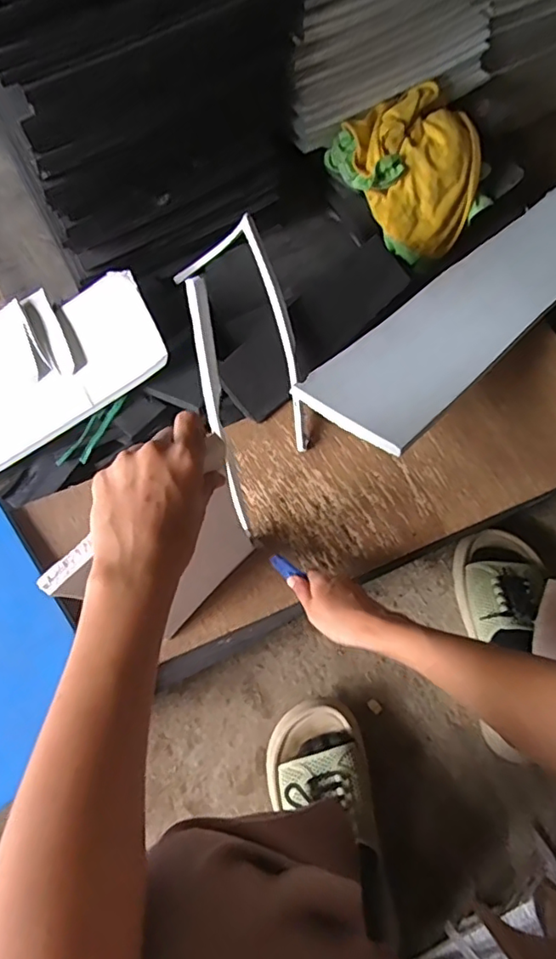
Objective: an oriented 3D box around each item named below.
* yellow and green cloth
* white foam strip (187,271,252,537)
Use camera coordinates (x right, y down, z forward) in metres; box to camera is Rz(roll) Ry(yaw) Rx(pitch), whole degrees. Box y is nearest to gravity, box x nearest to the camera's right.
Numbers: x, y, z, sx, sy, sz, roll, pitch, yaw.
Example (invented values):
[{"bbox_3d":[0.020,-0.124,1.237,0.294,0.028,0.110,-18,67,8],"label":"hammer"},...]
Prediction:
[{"bbox_3d":[0.191,-0.415,0.762,0.178,0.054,0.203,-41,103,1],"label":"yellow and green cloth"},{"bbox_3d":[-0.060,-0.066,0.575,0.021,0.021,0.259,-11,107,-3],"label":"white foam strip"}]

